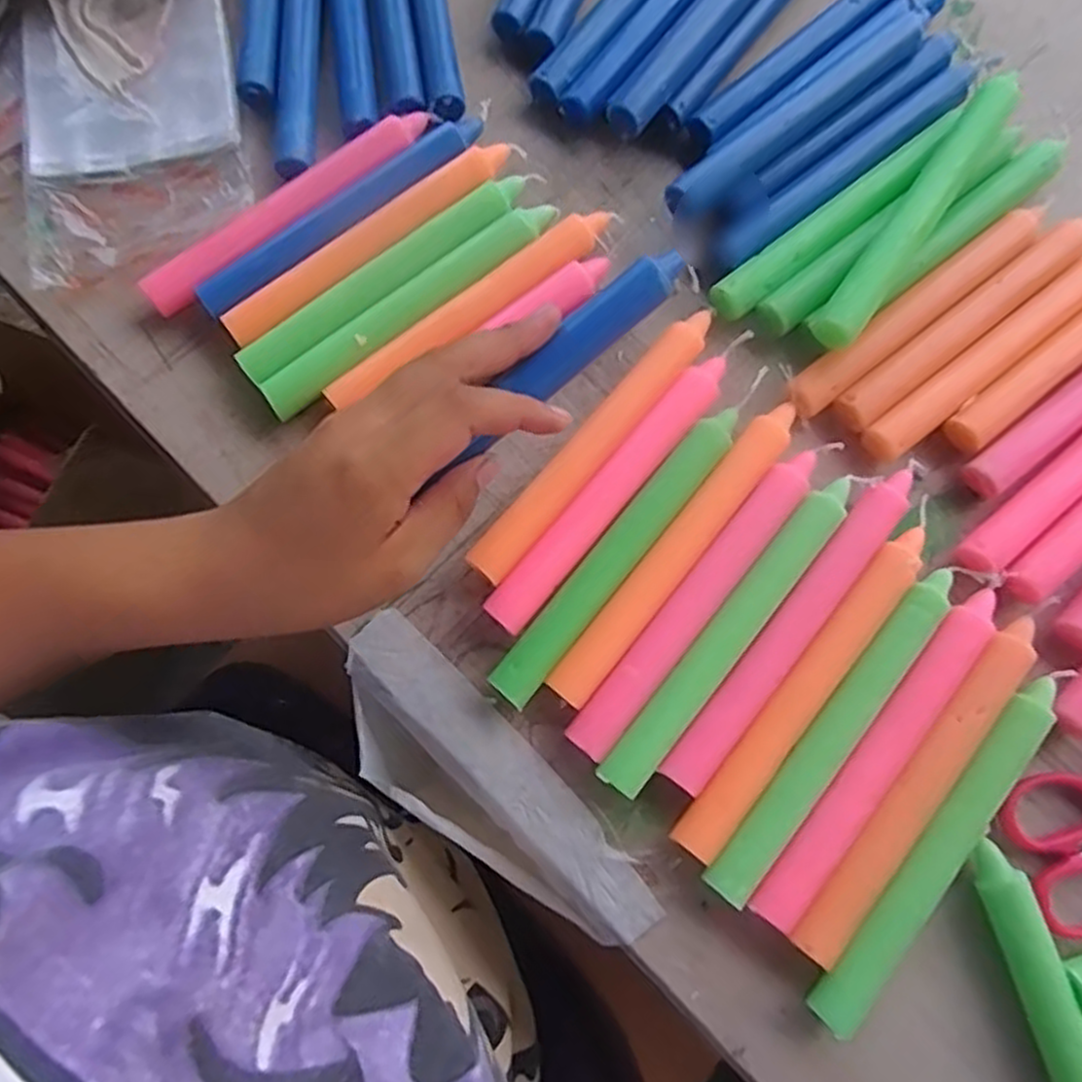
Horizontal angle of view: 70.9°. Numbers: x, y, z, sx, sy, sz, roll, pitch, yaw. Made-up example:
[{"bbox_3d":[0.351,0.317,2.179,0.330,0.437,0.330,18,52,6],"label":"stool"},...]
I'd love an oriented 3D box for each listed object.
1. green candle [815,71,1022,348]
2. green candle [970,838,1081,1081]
[{"bbox_3d":[0.176,-0.153,0.356,0.019,0.023,0.161,36,79,7],"label":"green candle"},{"bbox_3d":[0.201,0.197,0.285,0.017,0.015,0.158,-16,77,-5],"label":"green candle"}]

